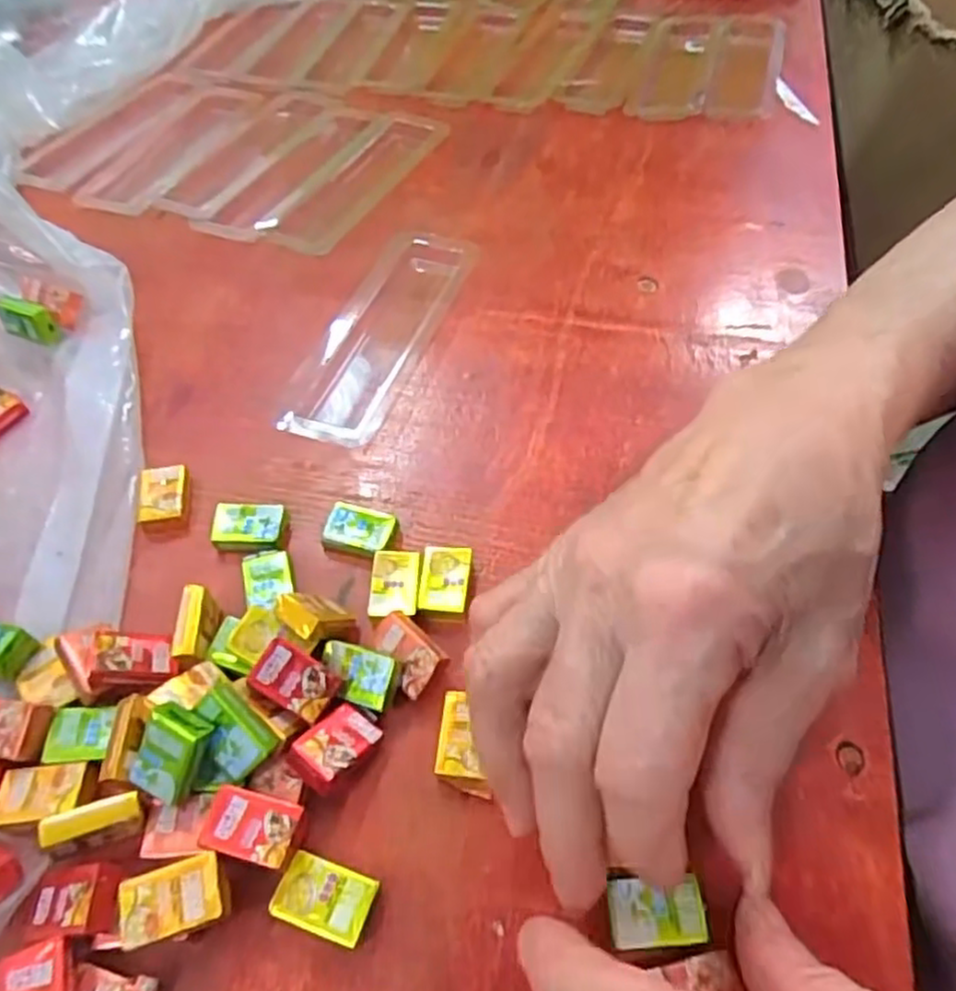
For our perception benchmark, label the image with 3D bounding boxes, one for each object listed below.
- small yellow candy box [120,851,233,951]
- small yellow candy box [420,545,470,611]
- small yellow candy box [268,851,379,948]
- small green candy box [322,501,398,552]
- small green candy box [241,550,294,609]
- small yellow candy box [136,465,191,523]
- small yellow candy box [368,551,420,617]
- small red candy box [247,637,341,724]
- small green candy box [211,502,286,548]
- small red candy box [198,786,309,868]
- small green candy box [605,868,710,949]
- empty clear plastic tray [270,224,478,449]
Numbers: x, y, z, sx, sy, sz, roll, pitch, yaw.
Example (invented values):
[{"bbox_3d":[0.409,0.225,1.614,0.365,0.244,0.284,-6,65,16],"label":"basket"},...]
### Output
[{"bbox_3d":[-0.080,0.108,0.193,0.028,0.011,0.018,-13,56,-8],"label":"small yellow candy box"},{"bbox_3d":[-0.011,0.030,0.255,0.017,0.009,0.025,2,55,3],"label":"small yellow candy box"},{"bbox_3d":[-0.042,0.111,0.198,0.026,0.008,0.017,16,57,12],"label":"small yellow candy box"},{"bbox_3d":[-0.045,0.013,0.269,0.028,0.006,0.019,9,55,7],"label":"small green candy box"},{"bbox_3d":[-0.074,0.030,0.256,0.017,0.008,0.023,-14,56,-9],"label":"small green candy box"},{"bbox_3d":[-0.121,0.000,0.279,0.019,0.008,0.024,-9,55,-5],"label":"small yellow candy box"},{"bbox_3d":[-0.029,0.030,0.252,0.017,0.004,0.025,0,55,1],"label":"small yellow candy box"},{"bbox_3d":[-0.056,0.055,0.218,0.024,0.006,0.016,26,59,18],"label":"small red candy box"},{"bbox_3d":[-0.085,0.012,0.270,0.025,0.010,0.018,-3,55,-1],"label":"small green candy box"},{"bbox_3d":[-0.063,0.094,0.202,0.025,0.009,0.016,8,55,7],"label":"small red candy box"},{"bbox_3d":[0.048,0.110,0.192,0.025,0.004,0.017,-4,55,-2],"label":"small green candy box"},{"bbox_3d":[-0.045,-0.078,0.333,0.046,0.008,0.139,17,57,13],"label":"empty clear plastic tray"}]

